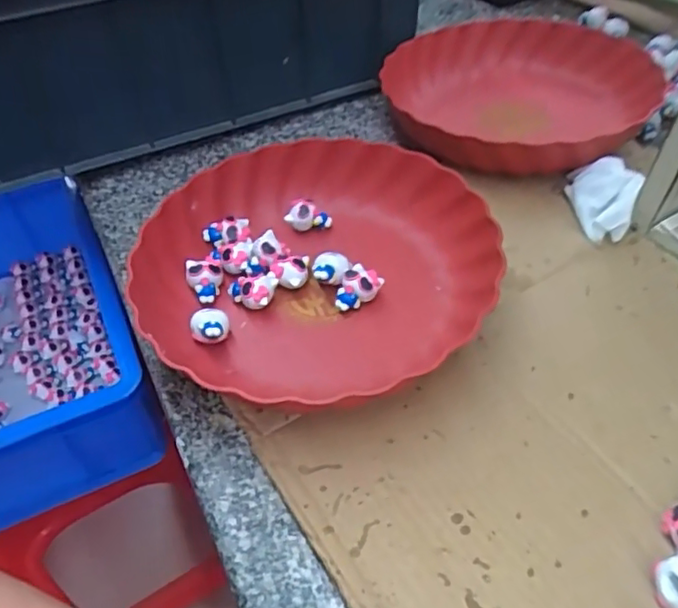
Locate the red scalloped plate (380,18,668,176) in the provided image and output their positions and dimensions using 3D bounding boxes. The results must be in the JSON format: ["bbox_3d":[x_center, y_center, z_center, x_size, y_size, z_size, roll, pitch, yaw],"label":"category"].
[{"bbox_3d":[0.161,-0.189,0.562,0.234,0.051,0.215,-1,49,1],"label":"red scalloped plate"}]

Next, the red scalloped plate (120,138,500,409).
[{"bbox_3d":[-0.019,-0.030,0.422,0.227,0.048,0.221,-1,49,1],"label":"red scalloped plate"}]

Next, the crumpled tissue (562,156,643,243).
[{"bbox_3d":[0.202,-0.080,0.477,0.051,0.040,0.062,19,53,17],"label":"crumpled tissue"}]

